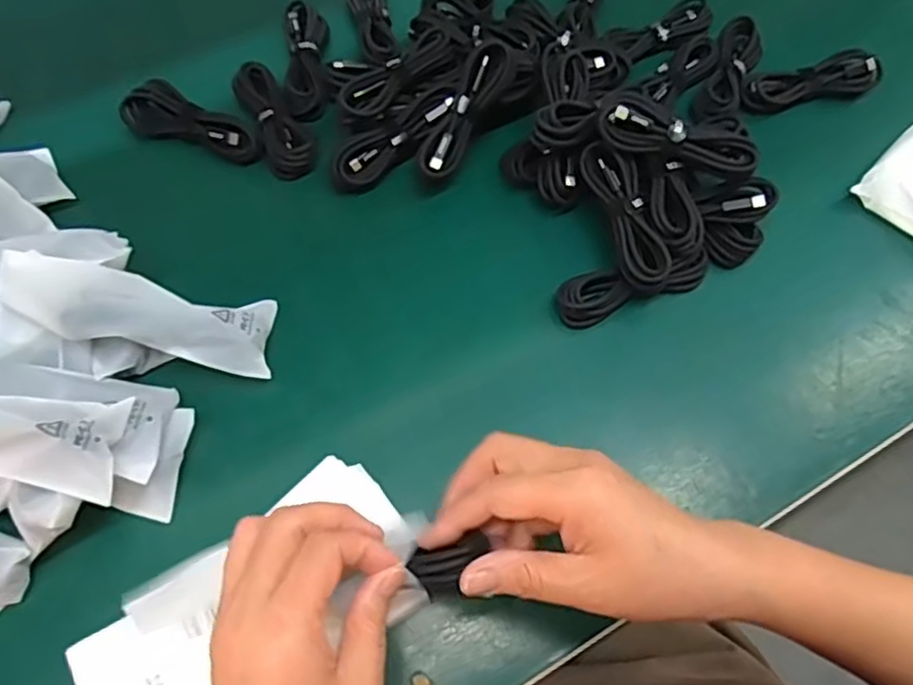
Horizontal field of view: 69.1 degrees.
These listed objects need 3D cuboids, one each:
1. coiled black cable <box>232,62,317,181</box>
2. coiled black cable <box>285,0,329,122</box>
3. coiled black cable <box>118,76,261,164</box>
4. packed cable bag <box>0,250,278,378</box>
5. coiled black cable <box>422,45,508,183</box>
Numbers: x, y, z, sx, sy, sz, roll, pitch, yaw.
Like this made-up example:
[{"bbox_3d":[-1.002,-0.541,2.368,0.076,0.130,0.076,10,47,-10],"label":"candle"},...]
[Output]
[{"bbox_3d":[-0.139,-0.169,0.504,0.036,0.016,0.103,-26,68,-13],"label":"coiled black cable"},{"bbox_3d":[-0.120,-0.226,0.530,0.030,0.017,0.109,-4,65,-4],"label":"coiled black cable"},{"bbox_3d":[-0.200,-0.166,0.503,0.115,0.027,0.035,20,65,8],"label":"coiled black cable"},{"bbox_3d":[-0.190,-0.014,0.401,0.150,0.035,0.053,12,65,-16],"label":"packed cable bag"},{"bbox_3d":[0.004,-0.164,0.469,0.025,0.013,0.100,29,91,10],"label":"coiled black cable"}]

